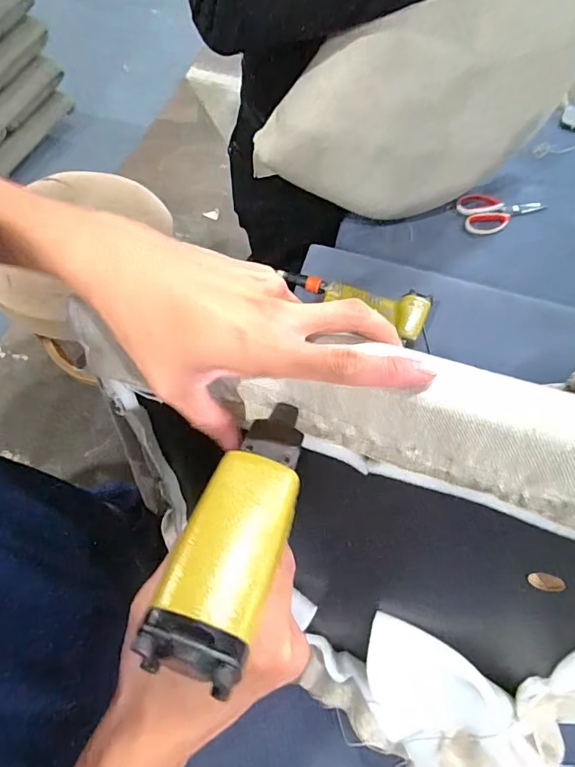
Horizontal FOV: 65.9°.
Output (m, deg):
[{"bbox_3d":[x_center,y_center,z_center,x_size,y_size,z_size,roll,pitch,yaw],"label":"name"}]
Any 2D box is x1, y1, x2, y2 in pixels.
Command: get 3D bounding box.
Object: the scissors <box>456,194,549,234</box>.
[{"bbox_3d":[0.436,-0.345,0.890,0.186,0.018,0.088,-10,66,-7],"label":"scissors"}]

